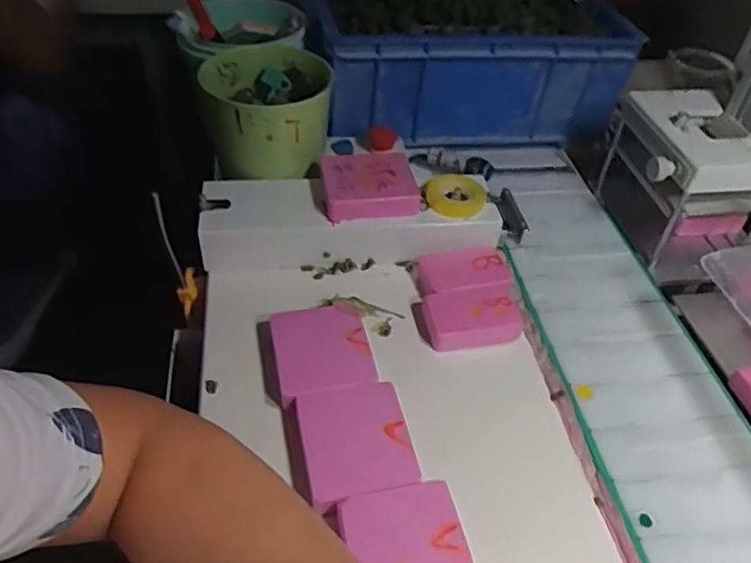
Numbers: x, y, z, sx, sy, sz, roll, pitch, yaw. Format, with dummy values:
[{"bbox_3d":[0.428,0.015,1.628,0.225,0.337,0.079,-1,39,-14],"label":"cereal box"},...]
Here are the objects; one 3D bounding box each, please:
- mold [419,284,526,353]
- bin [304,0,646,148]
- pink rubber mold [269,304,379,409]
[{"bbox_3d":[0.077,0.027,0.489,0.079,0.023,0.048,-10,46,-16],"label":"mold"},{"bbox_3d":[0.080,-0.291,0.727,0.332,0.133,0.285,-6,45,-11],"label":"bin"},{"bbox_3d":[-0.040,0.052,0.457,0.067,0.019,0.081,-7,46,-13],"label":"pink rubber mold"}]

